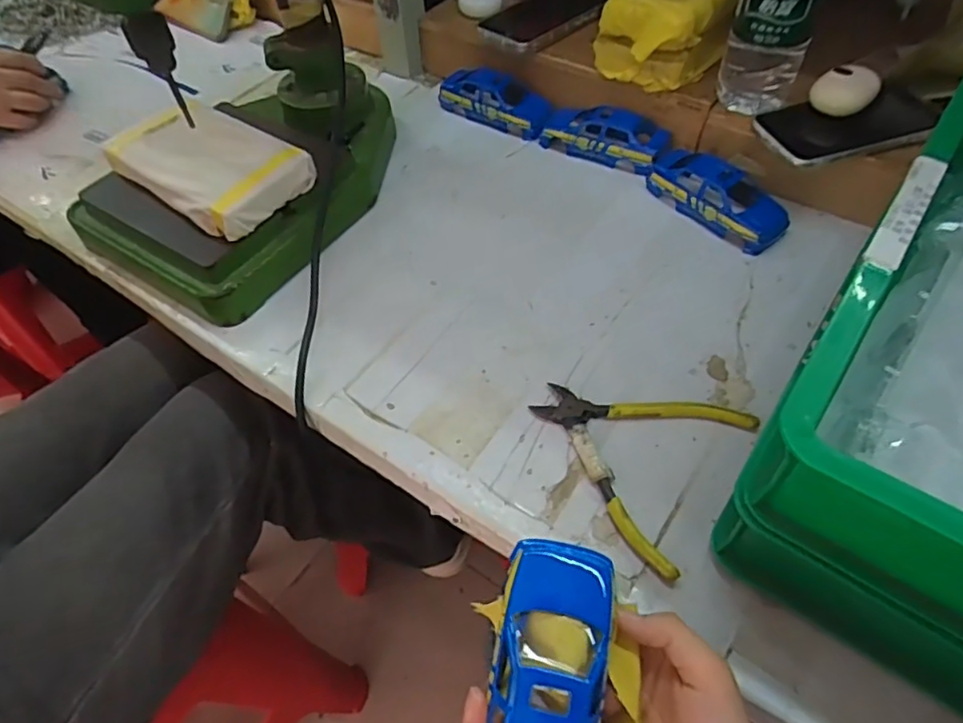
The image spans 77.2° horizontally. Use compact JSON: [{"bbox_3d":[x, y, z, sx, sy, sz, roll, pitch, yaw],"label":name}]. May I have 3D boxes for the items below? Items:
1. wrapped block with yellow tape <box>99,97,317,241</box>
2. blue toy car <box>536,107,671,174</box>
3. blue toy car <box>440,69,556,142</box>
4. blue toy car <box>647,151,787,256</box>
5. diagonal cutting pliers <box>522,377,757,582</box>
[{"bbox_3d":[-0.240,-0.174,0.529,0.167,0.029,0.103,30,60,23],"label":"wrapped block with yellow tape"},{"bbox_3d":[0.123,-0.229,0.604,0.130,0.039,0.057,25,59,20],"label":"blue toy car"},{"bbox_3d":[0.013,-0.282,0.654,0.129,0.033,0.049,28,62,21],"label":"blue toy car"},{"bbox_3d":[0.215,-0.151,0.545,0.061,0.030,0.129,-34,60,-18],"label":"blue toy car"},{"bbox_3d":[0.117,0.053,0.416,0.126,0.012,0.144,-34,60,-18],"label":"diagonal cutting pliers"}]

